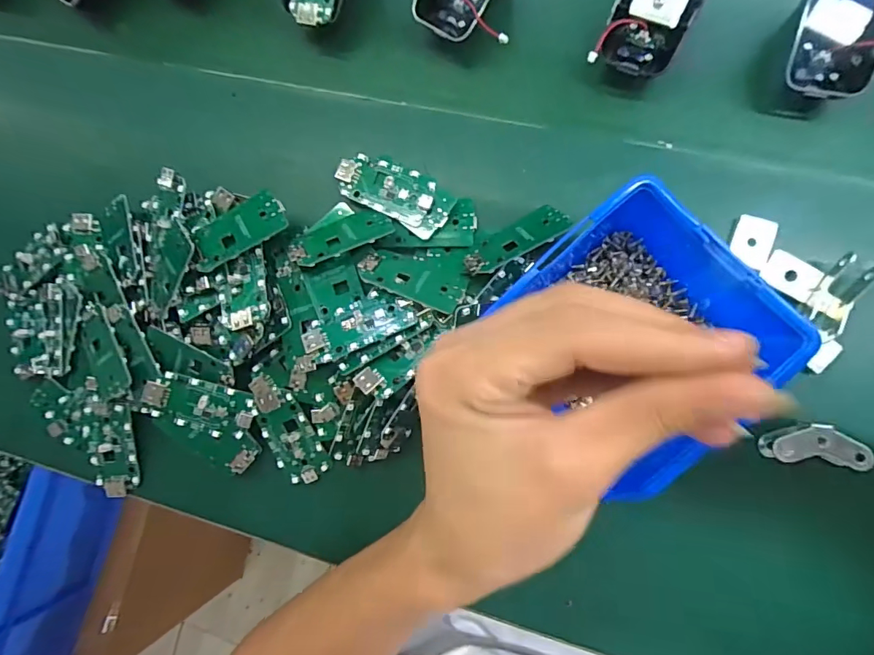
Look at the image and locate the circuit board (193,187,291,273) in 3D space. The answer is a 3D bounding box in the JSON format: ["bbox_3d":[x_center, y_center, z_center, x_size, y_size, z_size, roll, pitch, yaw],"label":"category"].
[{"bbox_3d":[-0.118,-0.059,0.274,0.056,0.006,0.030,-32,75,-2],"label":"circuit board"}]

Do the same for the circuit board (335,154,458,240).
[{"bbox_3d":[-0.027,-0.084,0.284,0.074,0.006,0.033,30,89,10],"label":"circuit board"}]

